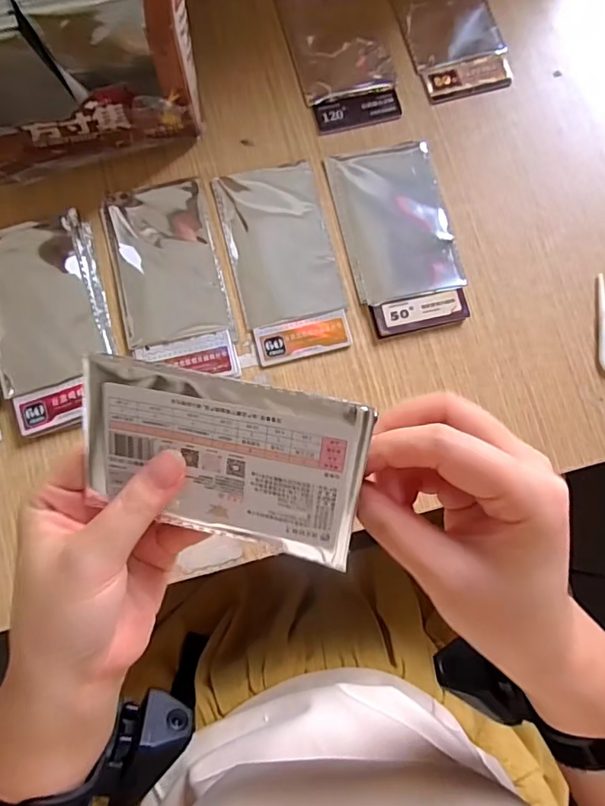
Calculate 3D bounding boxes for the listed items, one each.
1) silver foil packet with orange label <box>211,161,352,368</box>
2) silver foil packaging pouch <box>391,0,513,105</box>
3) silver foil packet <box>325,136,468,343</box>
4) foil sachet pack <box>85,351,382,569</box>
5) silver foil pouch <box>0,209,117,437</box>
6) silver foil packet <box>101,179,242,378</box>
[{"bbox_3d":[-0.013,-0.103,0.366,0.072,0.004,0.145,-14,81,-3],"label":"silver foil packet with orange label"},{"bbox_3d":[0.111,-0.314,0.409,0.070,0.011,0.162,-15,79,-1],"label":"silver foil packaging pouch"},{"bbox_3d":[0.070,-0.122,0.367,0.077,0.007,0.143,-13,81,-3],"label":"silver foil packet"},{"bbox_3d":[-0.035,0.024,0.209,0.118,0.004,0.069,12,110,7],"label":"foil sachet pack"},{"bbox_3d":[-0.176,-0.058,0.351,0.081,0.008,0.150,-17,81,-3],"label":"silver foil pouch"},{"bbox_3d":[-0.095,-0.087,0.359,0.072,0.005,0.149,-14,81,-3],"label":"silver foil packet"}]

